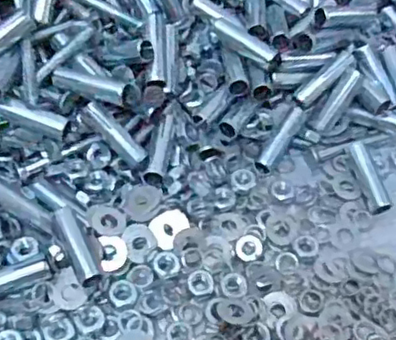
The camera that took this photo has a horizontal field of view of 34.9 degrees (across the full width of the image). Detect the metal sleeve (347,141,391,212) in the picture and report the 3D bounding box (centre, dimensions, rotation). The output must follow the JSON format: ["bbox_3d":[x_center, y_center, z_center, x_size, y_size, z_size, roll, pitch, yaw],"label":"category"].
[{"bbox_3d":[0.091,0.004,0.335,0.012,0.012,0.041,-11,55,-12],"label":"metal sleeve"}]

